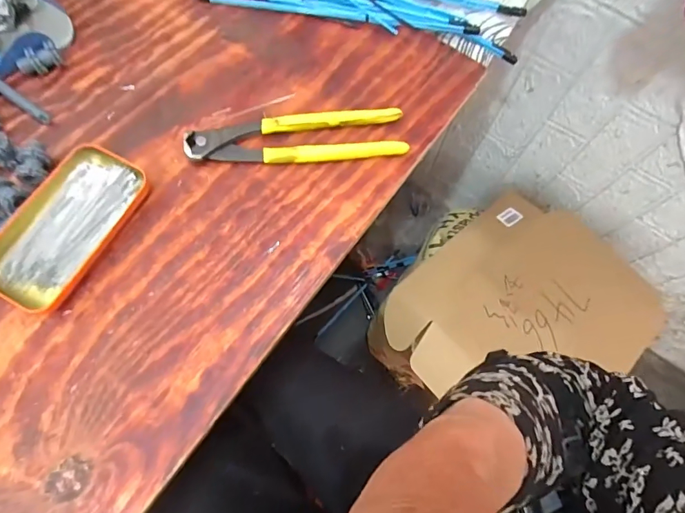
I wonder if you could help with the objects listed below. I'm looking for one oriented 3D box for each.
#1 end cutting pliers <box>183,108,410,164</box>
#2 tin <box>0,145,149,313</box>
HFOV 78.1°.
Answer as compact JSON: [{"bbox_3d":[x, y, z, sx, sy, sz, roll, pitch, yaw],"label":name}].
[{"bbox_3d":[-0.042,-0.112,0.394,0.197,0.017,0.048,-6,70,-3],"label":"end cutting pliers"},{"bbox_3d":[-0.233,-0.027,0.360,0.079,0.018,0.143,24,71,8],"label":"tin"}]

